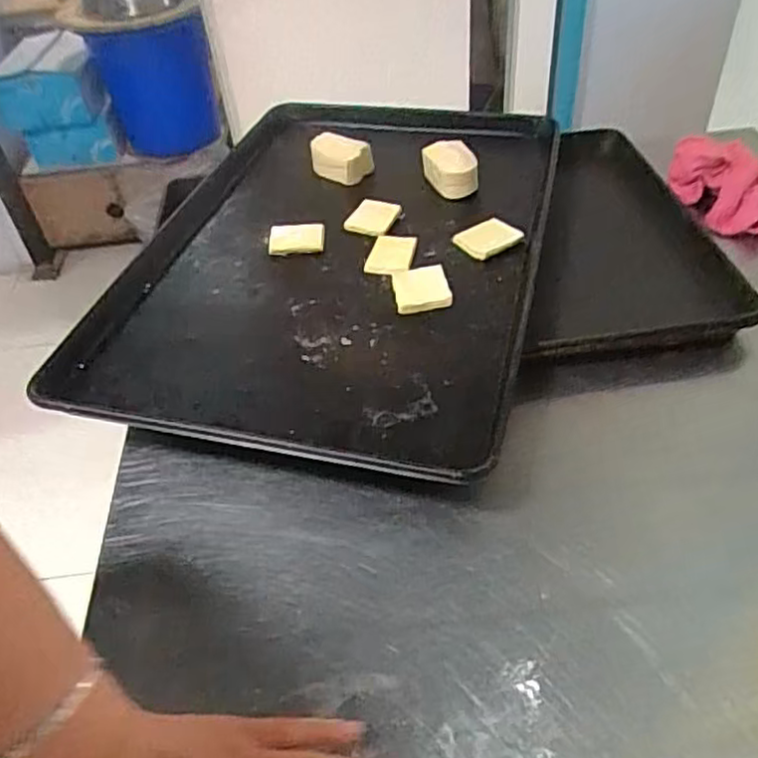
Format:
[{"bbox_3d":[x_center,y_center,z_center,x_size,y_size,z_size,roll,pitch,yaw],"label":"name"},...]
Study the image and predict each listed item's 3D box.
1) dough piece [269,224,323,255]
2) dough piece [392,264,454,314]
[{"bbox_3d":[-0.090,-0.151,0.750,0.060,0.020,0.033,-2,46,4],"label":"dough piece"},{"bbox_3d":[0.041,-0.089,0.675,0.052,0.010,0.060,-8,46,-2],"label":"dough piece"}]

